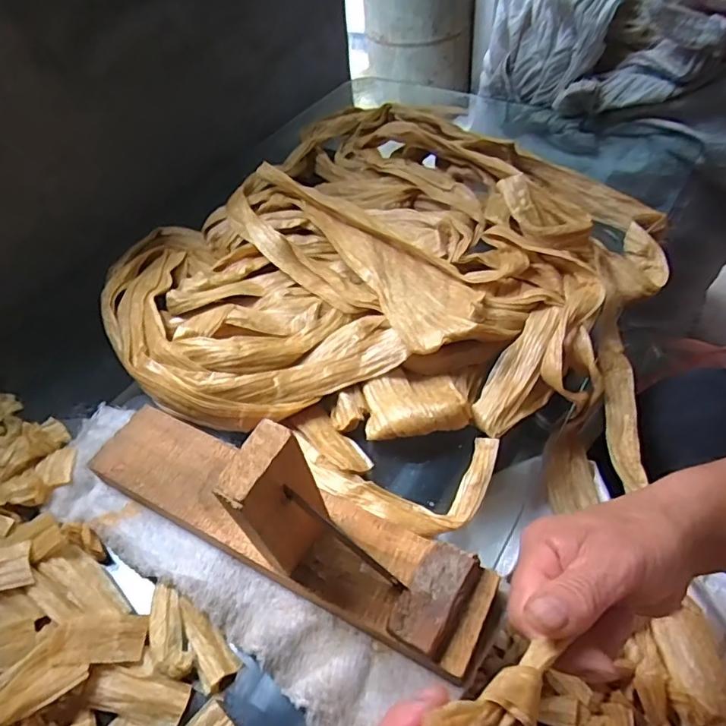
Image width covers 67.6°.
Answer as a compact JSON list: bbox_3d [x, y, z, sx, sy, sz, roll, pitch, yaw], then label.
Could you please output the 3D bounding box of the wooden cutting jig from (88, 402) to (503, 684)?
[{"bbox_3d":[-0.060,0.068,0.308,0.279,0.113,0.062,18,53,20],"label":"wooden cutting jig"}]

